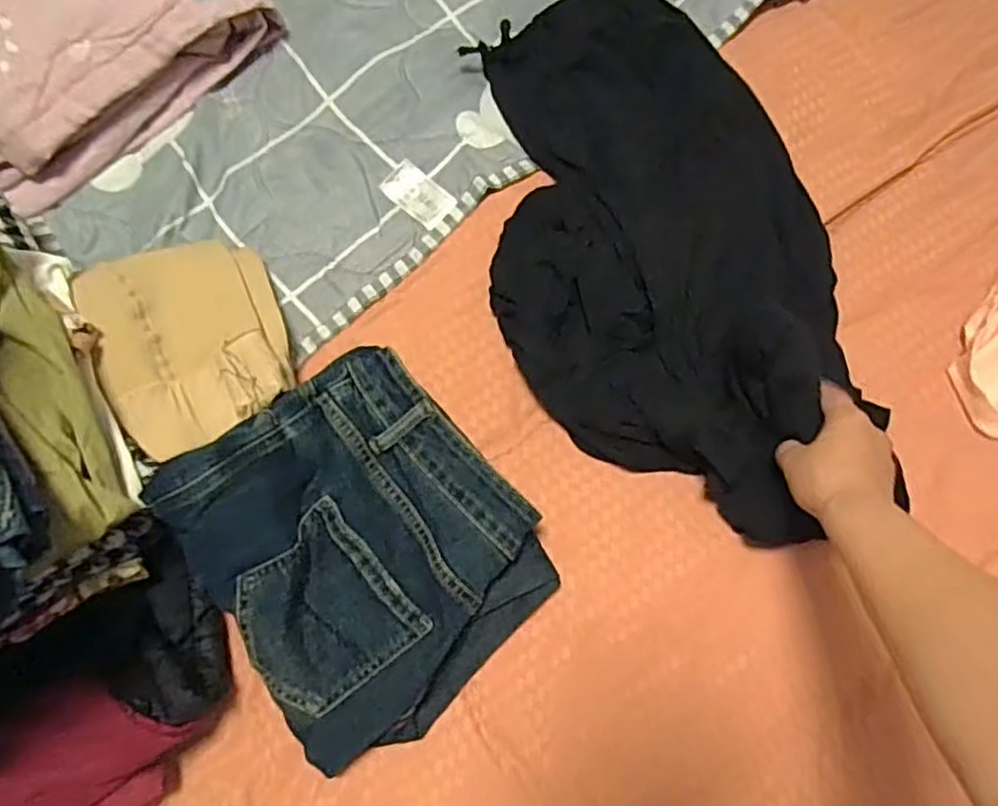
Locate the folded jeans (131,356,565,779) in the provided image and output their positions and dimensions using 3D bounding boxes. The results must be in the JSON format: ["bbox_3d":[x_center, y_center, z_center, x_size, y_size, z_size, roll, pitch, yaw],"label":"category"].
[{"bbox_3d":[-0.103,0.112,0.538,0.236,0.114,0.262,-32,76,-9],"label":"folded jeans"}]

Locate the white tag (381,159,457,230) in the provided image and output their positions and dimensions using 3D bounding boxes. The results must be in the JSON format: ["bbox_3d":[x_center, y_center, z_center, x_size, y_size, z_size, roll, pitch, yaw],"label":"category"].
[{"bbox_3d":[-0.077,-0.201,0.674,0.070,0.005,0.039,42,78,11],"label":"white tag"}]

